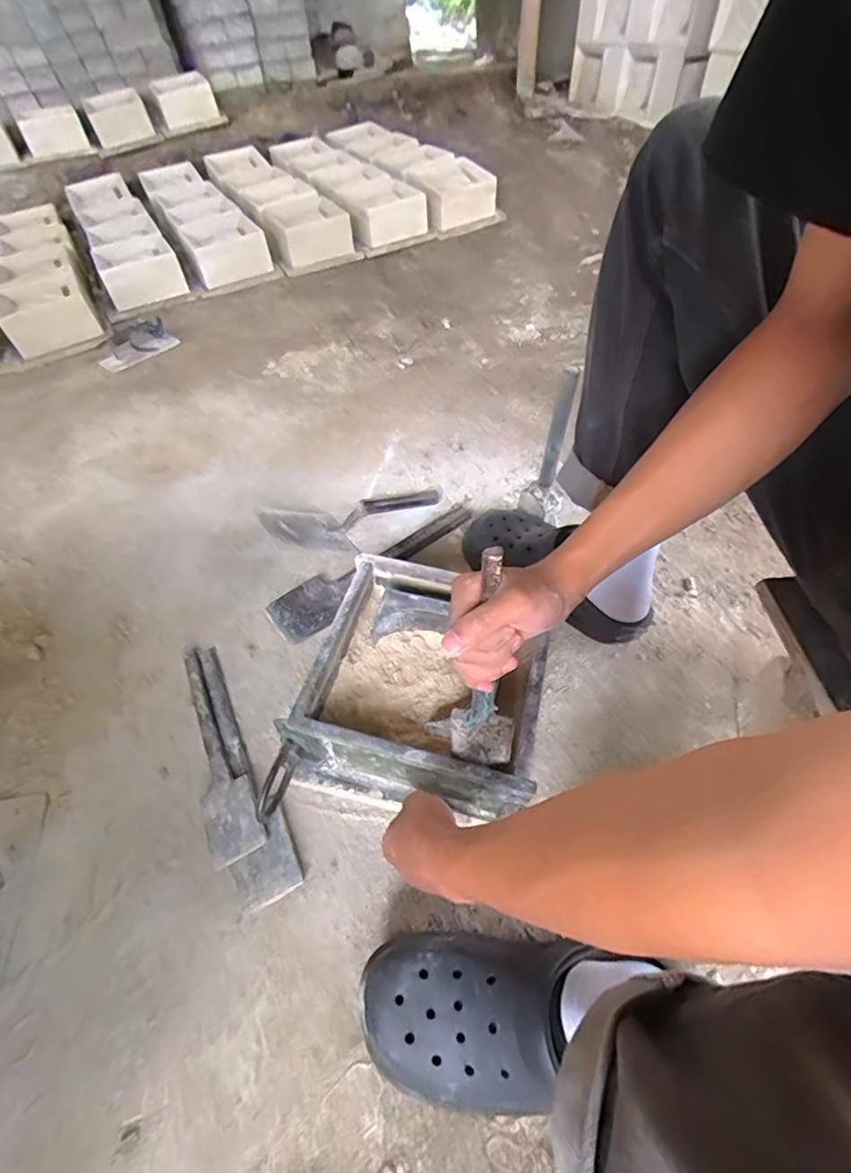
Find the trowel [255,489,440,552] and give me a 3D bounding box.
[{"bbox_3d":[-0.105,-0.113,0.812,0.279,0.069,0.102,-24,54,-14],"label":"trowel"}]

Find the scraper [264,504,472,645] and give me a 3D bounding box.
[{"bbox_3d":[-0.075,-0.039,0.783,0.344,0.024,0.079,-38,59,-26],"label":"scraper"}]

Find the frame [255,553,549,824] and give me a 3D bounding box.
[{"bbox_3d":[-0.007,0.117,0.578,0.246,0.127,0.263,7,52,7],"label":"frame"}]

